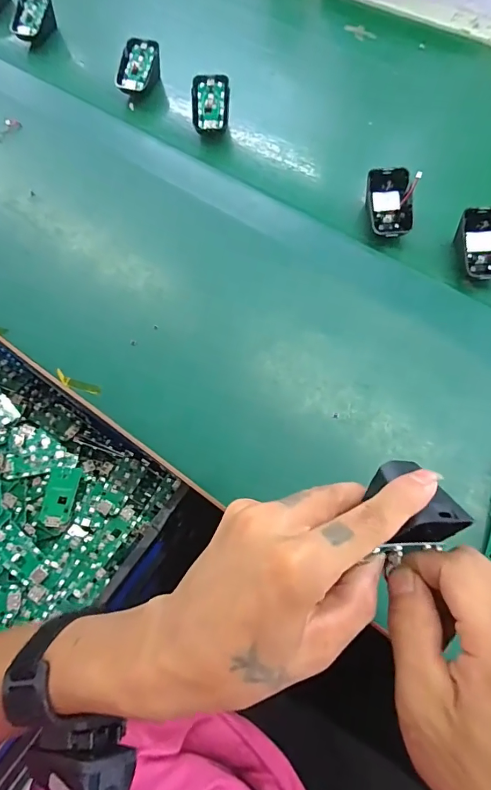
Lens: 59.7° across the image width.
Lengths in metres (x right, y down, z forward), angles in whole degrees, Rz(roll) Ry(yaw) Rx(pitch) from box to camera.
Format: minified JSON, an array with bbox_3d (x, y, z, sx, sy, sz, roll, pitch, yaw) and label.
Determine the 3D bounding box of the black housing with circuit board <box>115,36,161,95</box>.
[{"bbox_3d":[-0.137,-0.413,0.550,0.042,0.043,0.068,15,69,9],"label":"black housing with circuit board"}]

